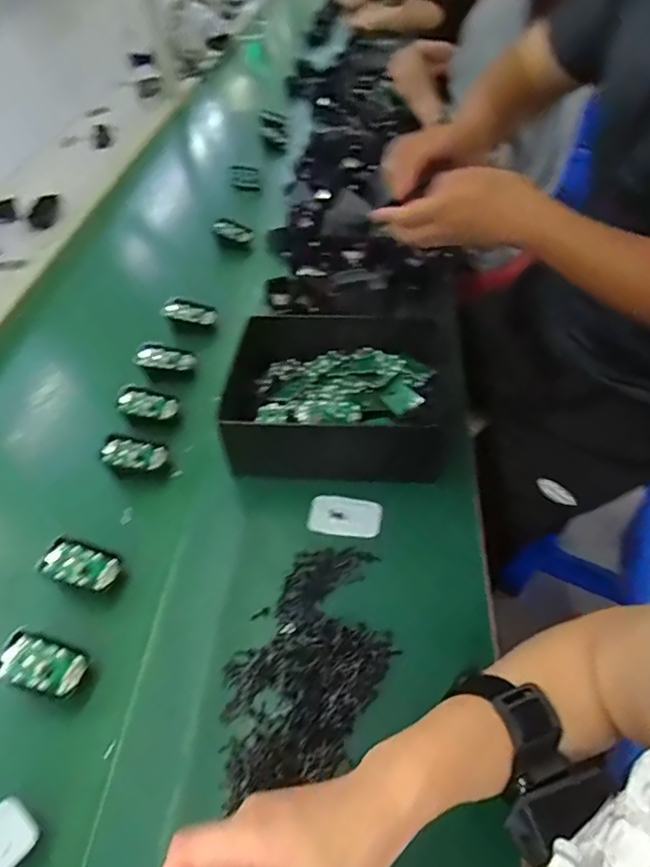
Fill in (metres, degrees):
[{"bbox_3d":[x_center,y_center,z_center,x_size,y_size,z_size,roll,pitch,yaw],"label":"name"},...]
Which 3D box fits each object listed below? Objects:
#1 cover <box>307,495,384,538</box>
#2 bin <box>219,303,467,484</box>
[{"bbox_3d":[0.021,0.086,0.560,0.075,0.008,0.044,4,47,10],"label":"cover"},{"bbox_3d":[0.024,-0.049,0.640,0.277,0.082,0.226,3,47,10],"label":"bin"}]

